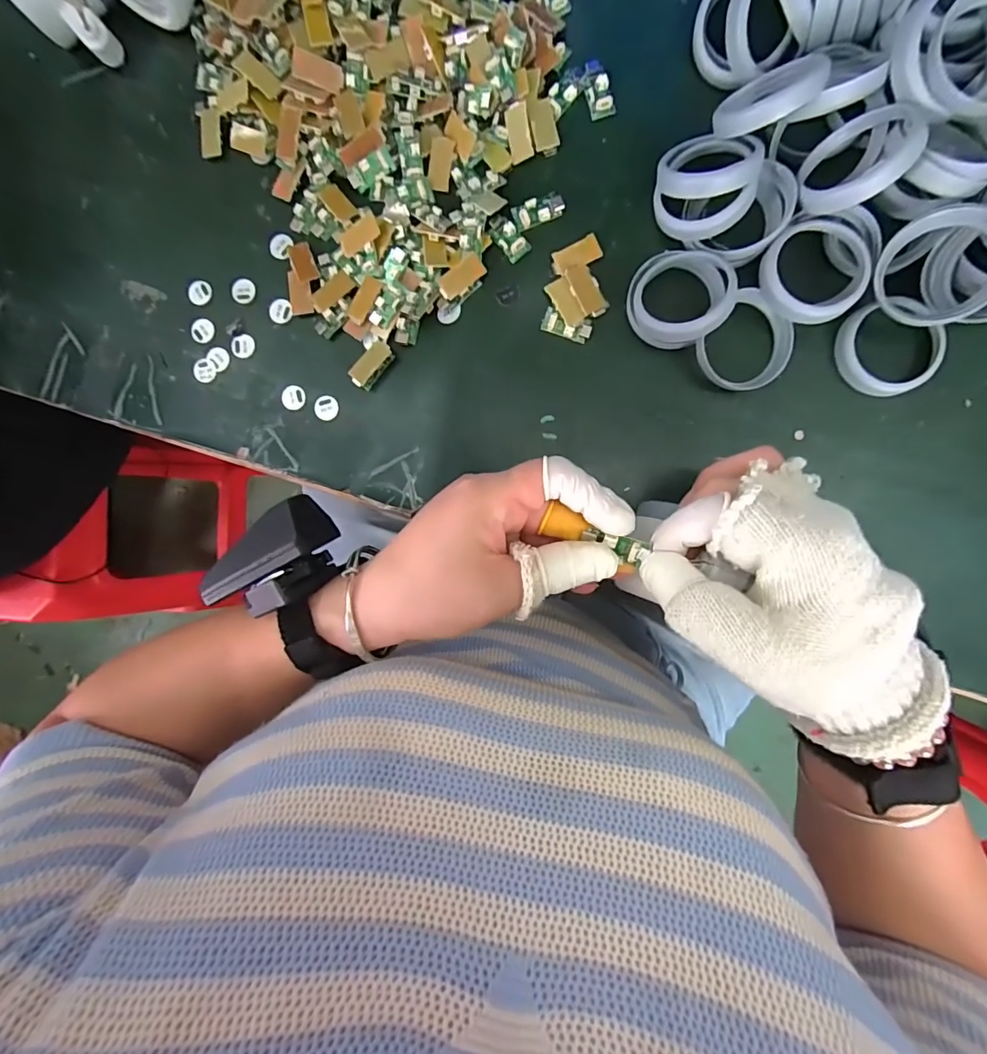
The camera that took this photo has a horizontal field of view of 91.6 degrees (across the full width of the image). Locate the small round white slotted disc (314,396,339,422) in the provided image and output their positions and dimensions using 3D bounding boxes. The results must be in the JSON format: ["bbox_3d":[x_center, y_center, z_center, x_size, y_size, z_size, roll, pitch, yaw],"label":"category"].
[{"bbox_3d":[-0.118,-0.084,0.338,0.017,0.004,0.017,0,92,6],"label":"small round white slotted disc"}]

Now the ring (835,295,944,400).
[{"bbox_3d":[0.245,-0.110,0.296,0.058,0.018,0.055,0,92,6],"label":"ring"}]

